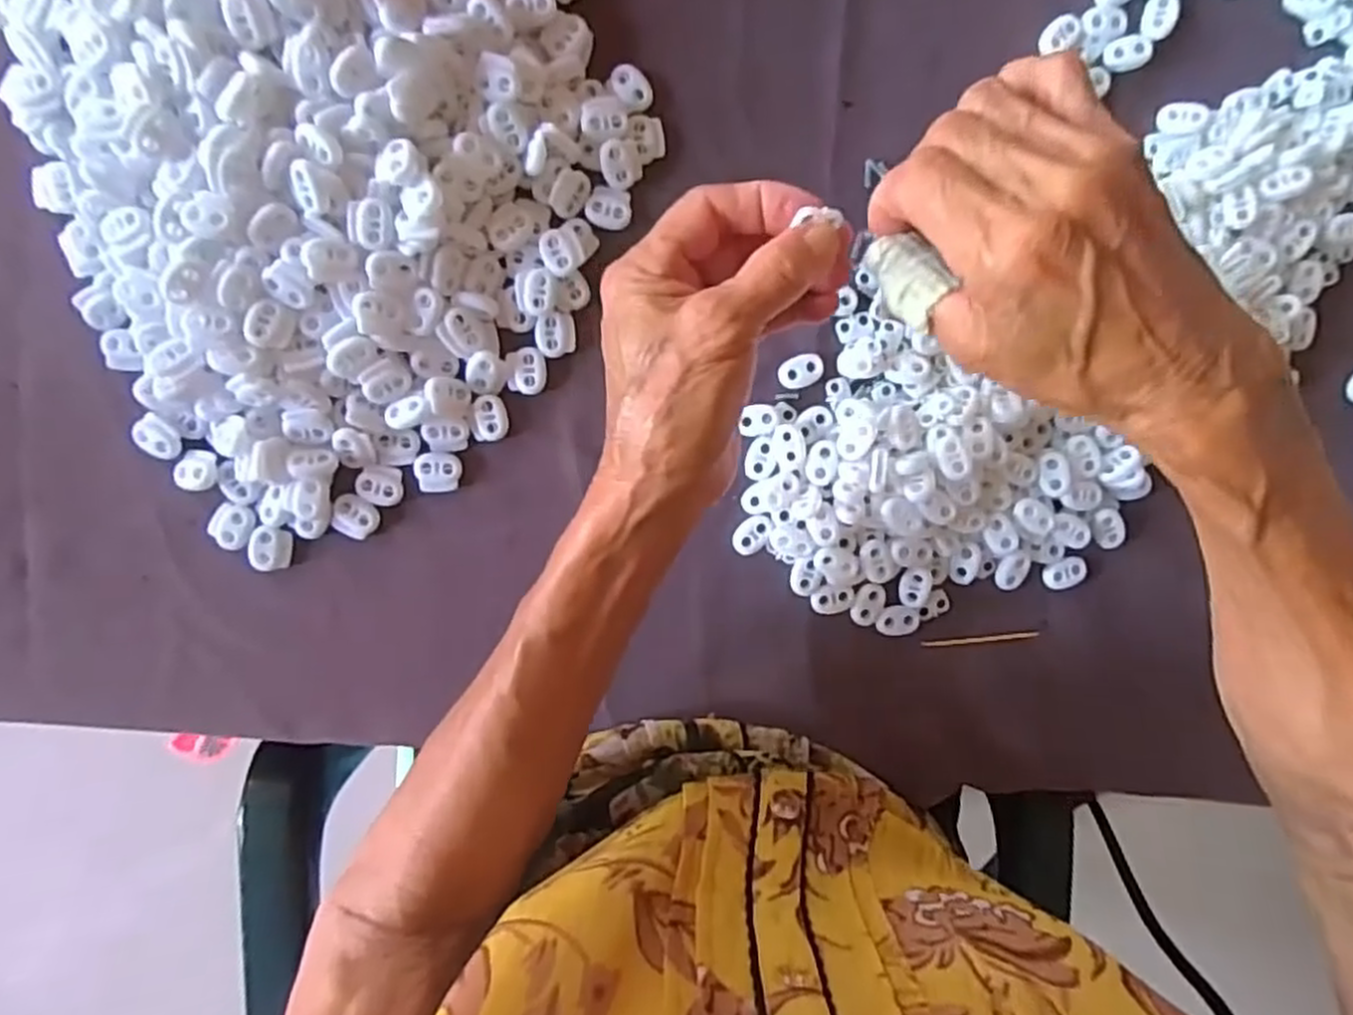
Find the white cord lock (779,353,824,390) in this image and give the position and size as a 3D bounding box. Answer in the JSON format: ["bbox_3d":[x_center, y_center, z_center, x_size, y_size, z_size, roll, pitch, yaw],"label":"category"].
[{"bbox_3d":[0.063,-0.068,0.376,0.023,0.004,0.015,-24,98,-1],"label":"white cord lock"}]

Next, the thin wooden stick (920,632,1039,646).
[{"bbox_3d":[0.163,0.071,0.404,0.062,0.004,0.004,-6,97,-4],"label":"thin wooden stick"}]

